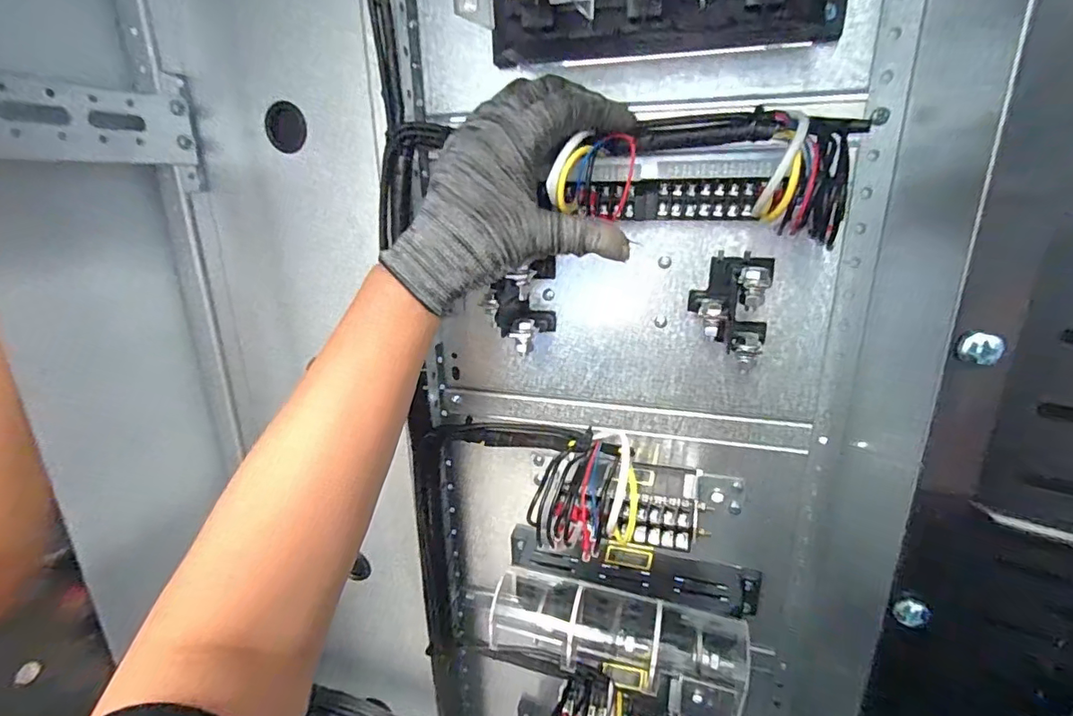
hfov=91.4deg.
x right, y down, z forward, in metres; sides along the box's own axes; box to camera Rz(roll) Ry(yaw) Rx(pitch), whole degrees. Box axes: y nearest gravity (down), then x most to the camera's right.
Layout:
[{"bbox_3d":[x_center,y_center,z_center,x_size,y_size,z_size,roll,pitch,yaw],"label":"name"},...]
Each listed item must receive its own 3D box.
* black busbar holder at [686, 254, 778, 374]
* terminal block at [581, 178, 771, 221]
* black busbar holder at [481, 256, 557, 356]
[{"bbox_3d":[0.121,-0.031,0.330,0.048,0.060,0.045,6,20,18],"label":"black busbar holder"},{"bbox_3d":[0.082,-0.099,0.328,0.110,0.024,0.013,3,19,15],"label":"terminal block"},{"bbox_3d":[-0.010,-0.036,0.365,0.028,0.056,0.049,10,21,27],"label":"black busbar holder"}]

